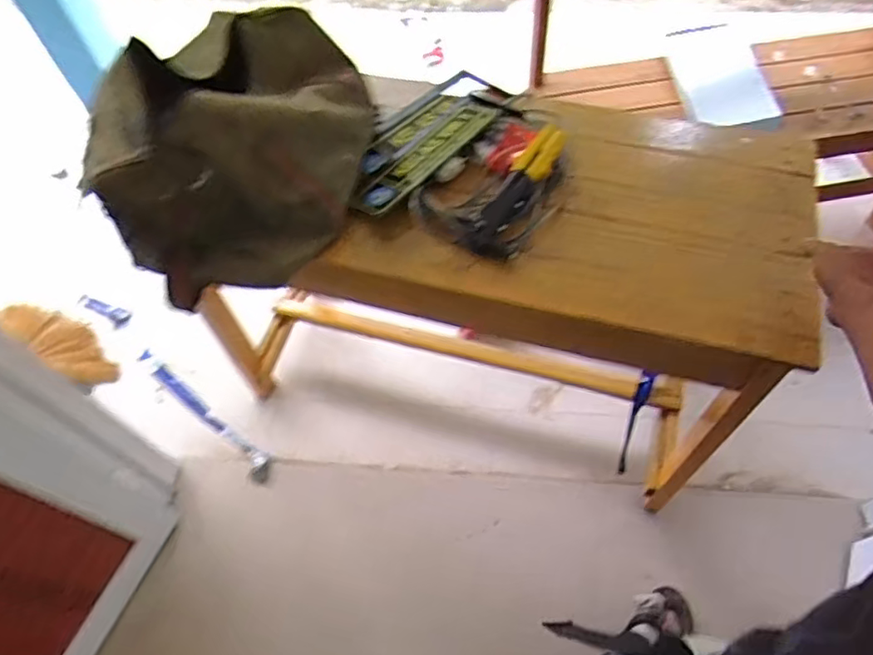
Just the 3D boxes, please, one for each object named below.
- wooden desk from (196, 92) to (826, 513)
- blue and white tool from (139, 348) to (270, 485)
[{"bbox_3d":[0.048,-0.107,1.255,1.094,0.631,0.464,14,61,11],"label":"wooden desk"},{"bbox_3d":[-0.611,0.222,1.555,0.539,0.050,0.067,34,66,21],"label":"blue and white tool"}]

